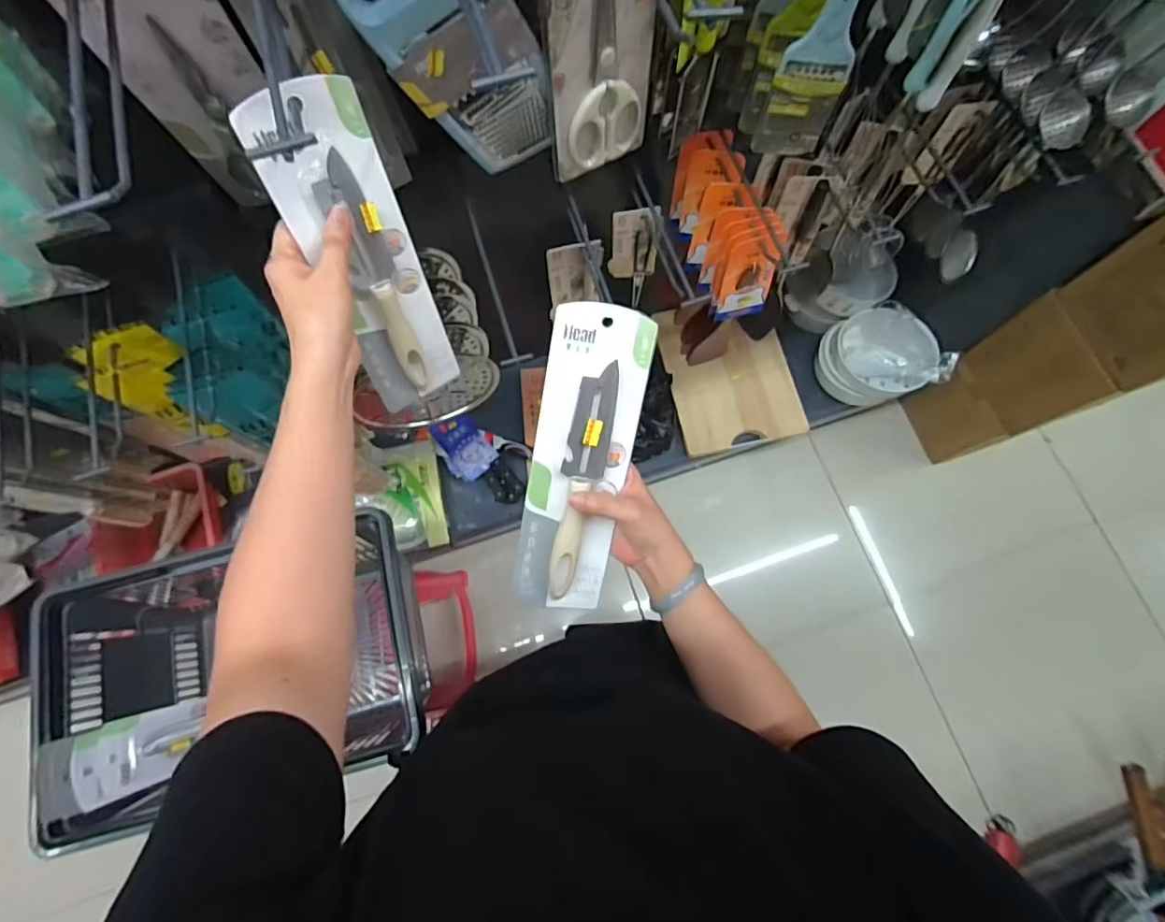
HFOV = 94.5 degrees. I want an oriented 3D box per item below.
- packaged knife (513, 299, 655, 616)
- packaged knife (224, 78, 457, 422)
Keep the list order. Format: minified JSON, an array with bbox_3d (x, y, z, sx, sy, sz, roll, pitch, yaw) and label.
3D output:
[{"bbox_3d":[-0.002,0.007,0.480,0.083,0.029,0.278,12,108,4],"label":"packaged knife"},{"bbox_3d":[-0.181,-0.164,0.476,0.092,0.284,0.018,-32,53,-18],"label":"packaged knife"}]

